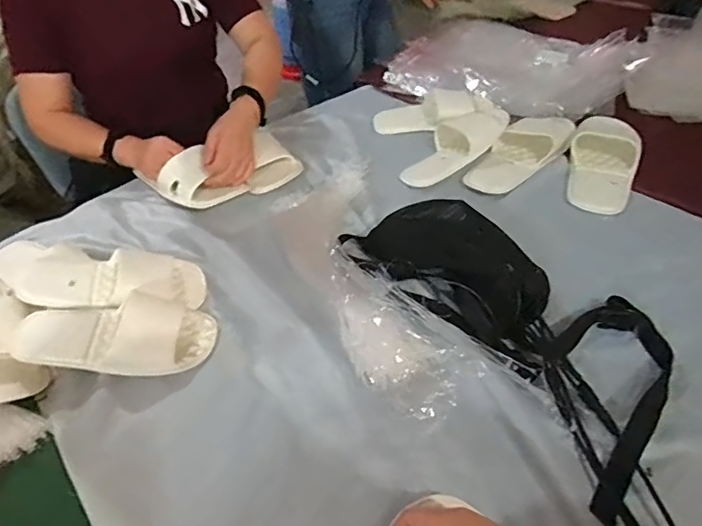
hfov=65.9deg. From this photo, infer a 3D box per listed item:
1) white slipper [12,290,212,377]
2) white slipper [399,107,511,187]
[{"bbox_3d":[-0.296,0.085,0.687,0.232,0.066,0.119,-4,43,1],"label":"white slipper"},{"bbox_3d":[0.193,-0.219,1.011,0.248,0.061,0.104,-40,50,-20],"label":"white slipper"}]

